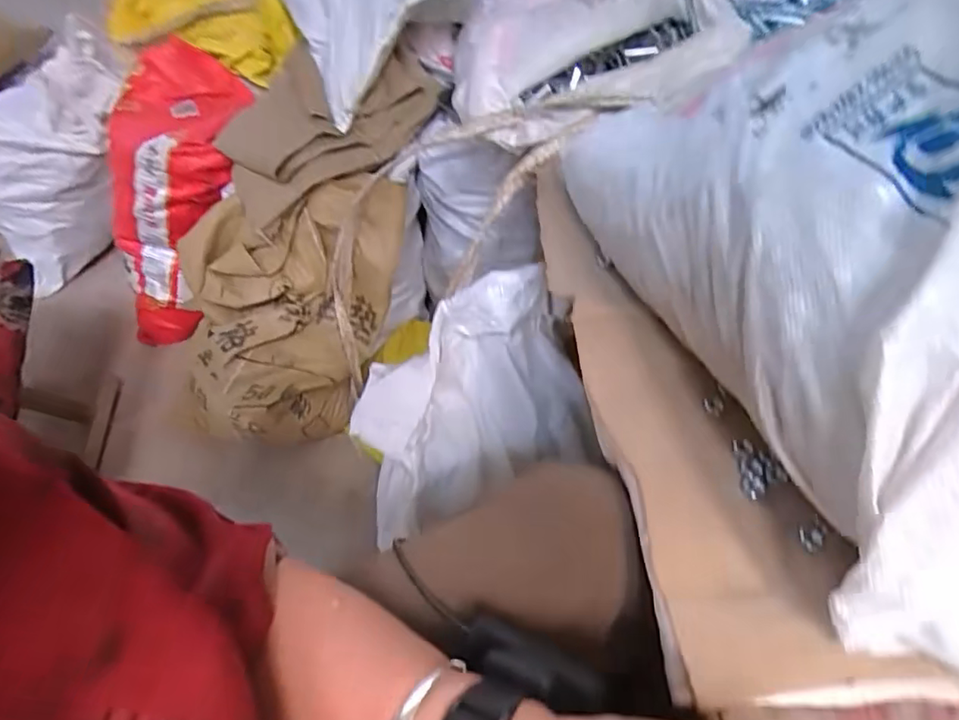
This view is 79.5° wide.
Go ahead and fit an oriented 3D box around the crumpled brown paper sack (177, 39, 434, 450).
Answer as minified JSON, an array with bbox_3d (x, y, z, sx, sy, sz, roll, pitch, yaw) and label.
[{"bbox_3d":[-0.282,-0.195,0.926,0.322,0.650,0.170,17,5,15],"label":"crumpled brown paper sack"}]

